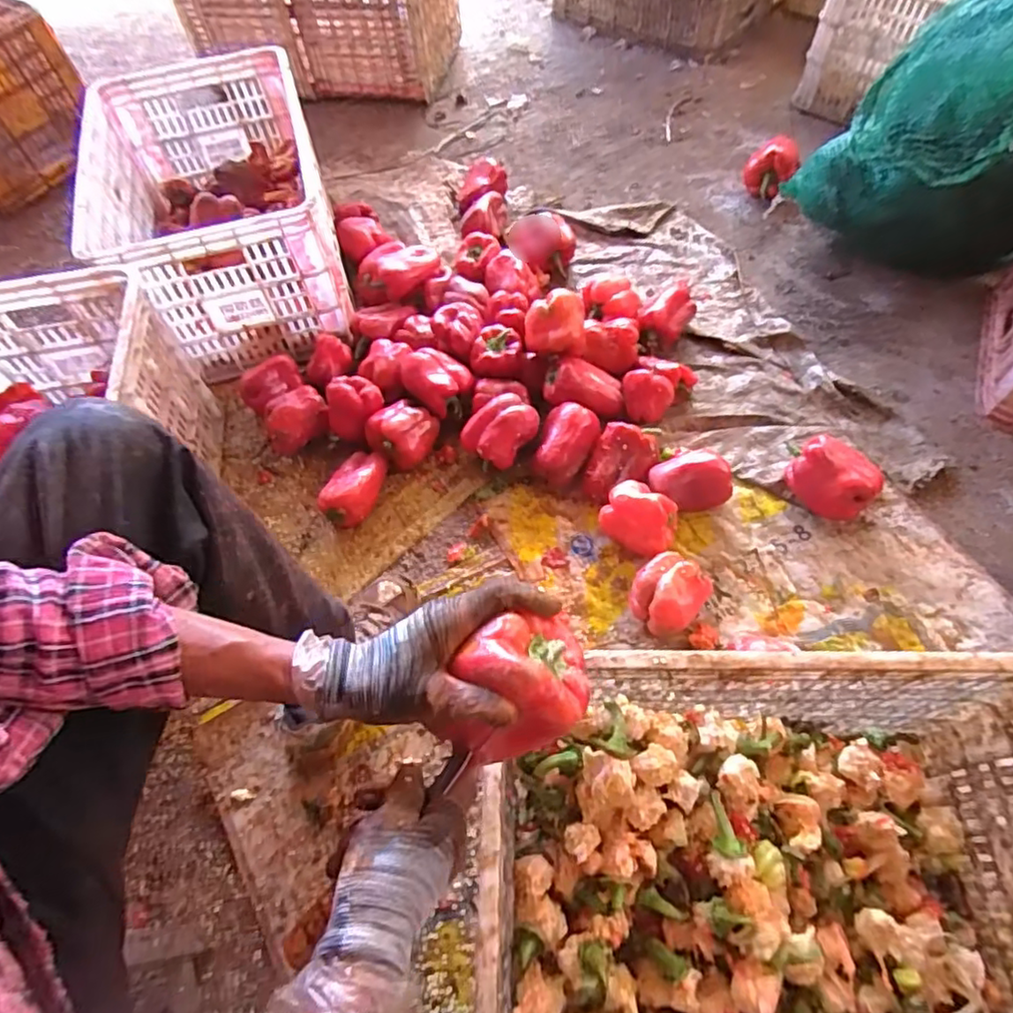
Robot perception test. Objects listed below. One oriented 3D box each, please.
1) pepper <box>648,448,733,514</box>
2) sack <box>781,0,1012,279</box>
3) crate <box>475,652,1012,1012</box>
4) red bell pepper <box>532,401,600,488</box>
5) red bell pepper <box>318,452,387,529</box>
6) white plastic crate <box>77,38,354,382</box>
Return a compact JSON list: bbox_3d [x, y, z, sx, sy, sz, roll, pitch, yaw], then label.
[{"bbox_3d":[0.271,-0.040,0.946,0.115,0.068,0.074,-7,61,0],"label":"pepper"},{"bbox_3d":[0.732,-0.558,0.990,0.416,0.456,0.293,0,61,4],"label":"sack"},{"bbox_3d":[0.245,0.342,0.583,0.506,0.254,0.340,0,61,4],"label":"crate"},{"bbox_3d":[0.093,-0.095,0.985,0.084,0.074,0.116,14,63,11],"label":"red bell pepper"},{"bbox_3d":[-0.232,-0.030,0.992,0.084,0.058,0.126,28,66,18],"label":"red bell pepper"},{"bbox_3d":[-0.513,-0.543,1.156,0.359,0.266,0.553,-16,61,-5],"label":"white plastic crate"}]

